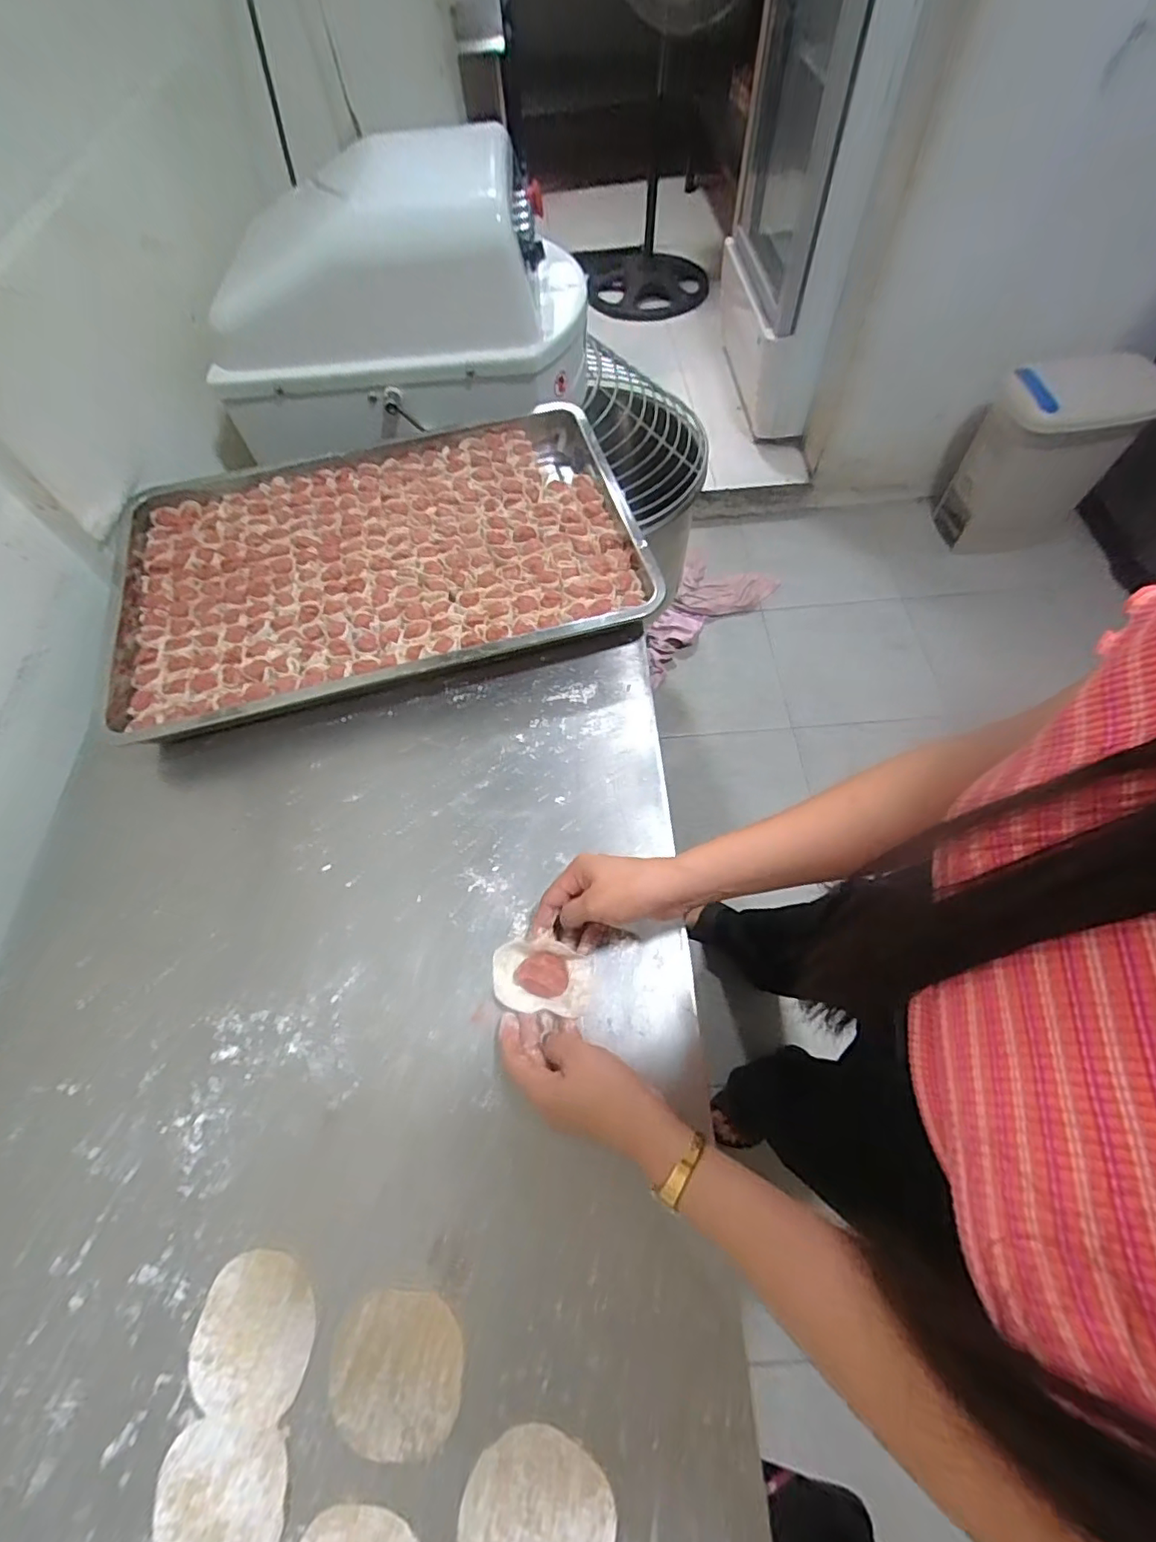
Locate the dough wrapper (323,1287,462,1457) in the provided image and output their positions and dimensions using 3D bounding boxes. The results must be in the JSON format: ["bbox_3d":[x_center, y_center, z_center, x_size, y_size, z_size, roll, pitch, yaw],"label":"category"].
[{"bbox_3d":[-0.118,0.387,0.378,0.085,0.004,0.077,2,62,5],"label":"dough wrapper"}]

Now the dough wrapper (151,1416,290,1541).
[{"bbox_3d":[-0.217,0.445,0.350,0.080,0.004,0.077,-2,62,3],"label":"dough wrapper"}]

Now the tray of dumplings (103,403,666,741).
[{"bbox_3d":[-0.233,-0.247,0.692,0.597,0.049,0.399,-13,62,-3],"label":"tray of dumplings"}]

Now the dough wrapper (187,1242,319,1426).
[{"bbox_3d":[-0.215,0.374,0.388,0.079,0.004,0.081,7,62,7],"label":"dough wrapper"}]

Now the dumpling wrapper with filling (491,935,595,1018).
[{"bbox_3d":[-0.031,0.165,0.470,0.081,0.028,0.052,10,63,9],"label":"dumpling wrapper with filling"}]

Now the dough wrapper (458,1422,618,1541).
[{"bbox_3d":[-0.025,0.442,0.341,0.085,0.004,0.077,18,64,13],"label":"dough wrapper"}]

